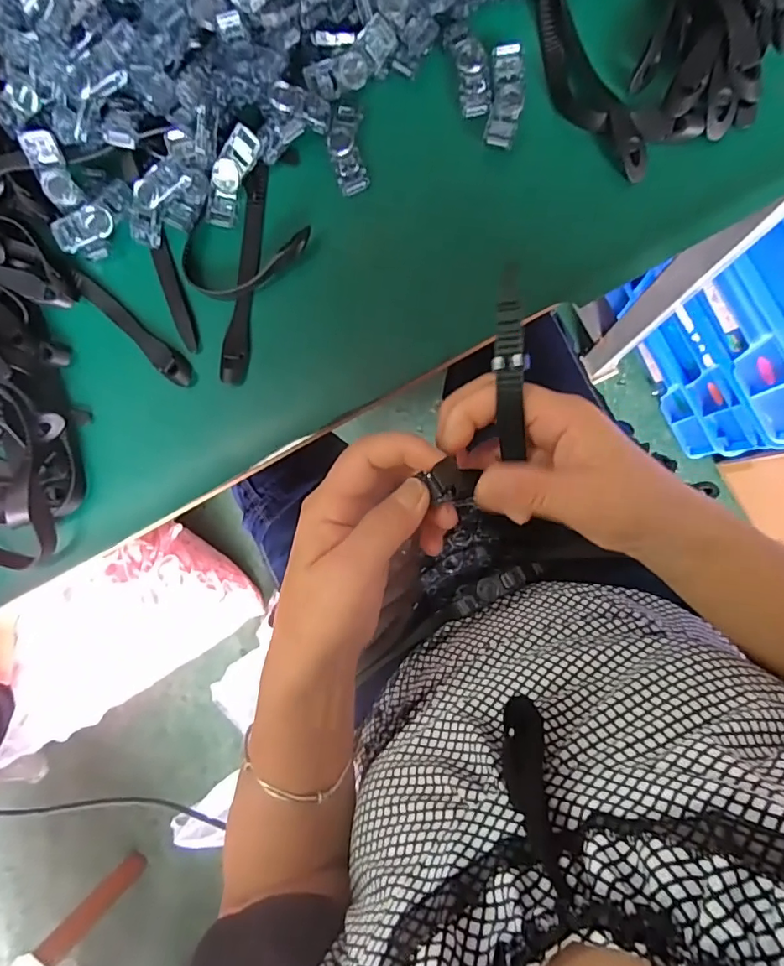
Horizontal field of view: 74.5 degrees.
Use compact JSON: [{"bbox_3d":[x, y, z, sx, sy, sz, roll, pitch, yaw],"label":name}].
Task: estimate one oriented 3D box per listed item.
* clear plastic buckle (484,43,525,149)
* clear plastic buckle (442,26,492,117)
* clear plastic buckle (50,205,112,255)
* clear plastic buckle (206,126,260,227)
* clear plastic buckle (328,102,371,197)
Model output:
[{"bbox_3d":[0.069,-0.234,0.312,0.021,0.007,0.061,5,89,8],"label":"clear plastic buckle"},{"bbox_3d":[0.049,-0.257,0.320,0.021,0.008,0.056,-13,86,7],"label":"clear plastic buckle"},{"bbox_3d":[-0.204,-0.168,0.340,0.040,0.012,0.019,-19,85,7],"label":"clear plastic buckle"},{"bbox_3d":[-0.103,-0.197,0.333,0.022,0.008,0.059,25,103,8],"label":"clear plastic buckle"},{"bbox_3d":[-0.028,-0.215,0.331,0.022,0.010,0.055,-5,87,7],"label":"clear plastic buckle"}]

